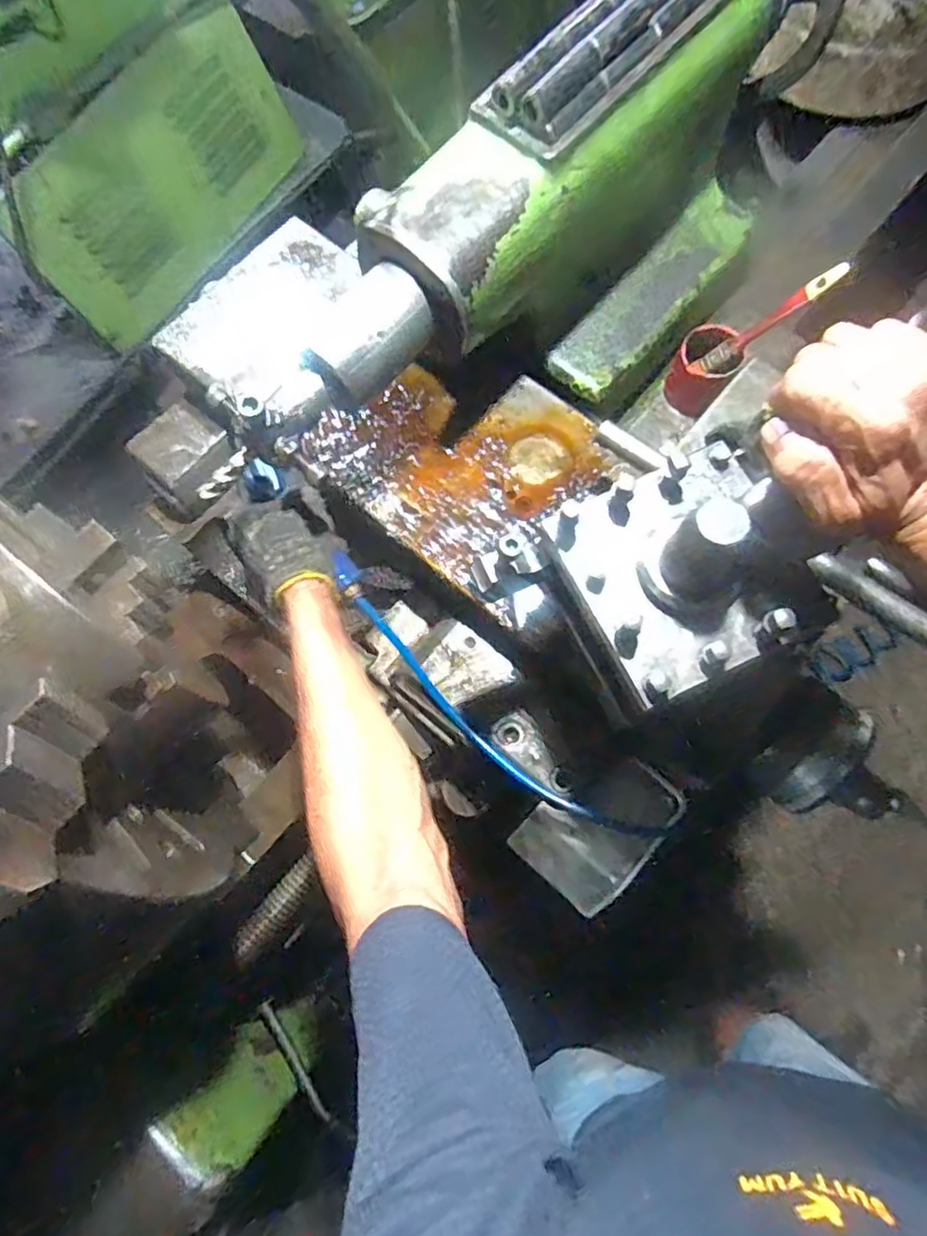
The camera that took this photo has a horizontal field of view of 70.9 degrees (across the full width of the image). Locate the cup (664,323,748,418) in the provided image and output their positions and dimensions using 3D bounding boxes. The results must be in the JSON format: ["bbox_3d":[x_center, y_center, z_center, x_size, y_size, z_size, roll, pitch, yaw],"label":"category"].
[{"bbox_3d":[0.243,-0.251,0.660,0.059,0.064,0.063,0,73,1],"label":"cup"}]

